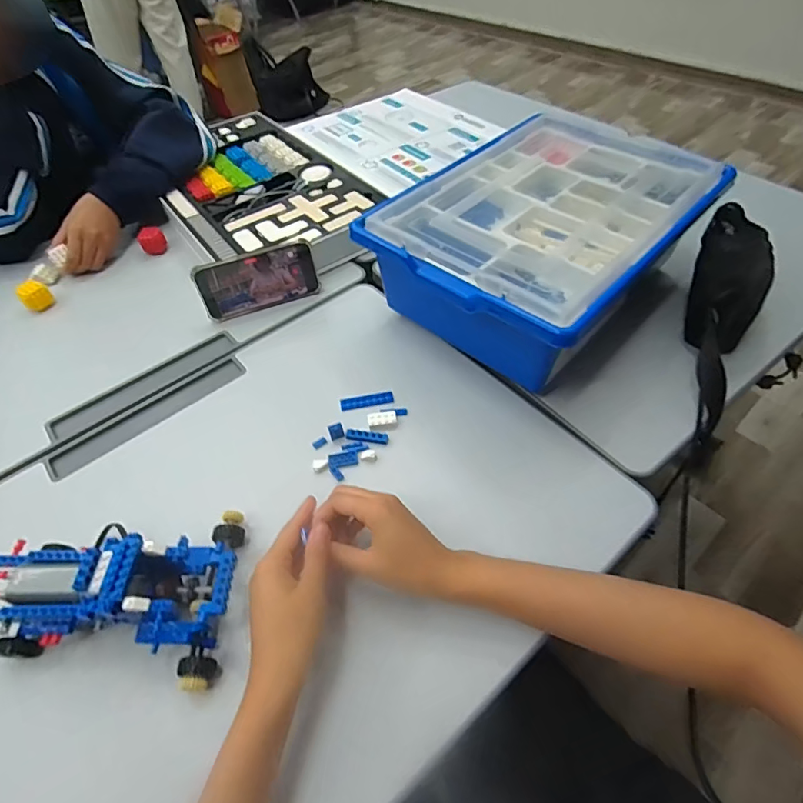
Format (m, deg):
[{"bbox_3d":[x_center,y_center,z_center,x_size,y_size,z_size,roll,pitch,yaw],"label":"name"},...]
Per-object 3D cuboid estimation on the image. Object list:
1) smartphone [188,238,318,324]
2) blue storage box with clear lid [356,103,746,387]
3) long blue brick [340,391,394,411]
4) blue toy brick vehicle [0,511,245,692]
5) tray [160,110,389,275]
[{"bbox_3d":[-0.199,-0.169,0.667,0.161,0.080,0.011,-19,37,-11],"label":"smartphone"},{"bbox_3d":[0.175,-0.202,0.619,0.290,0.133,0.403,35,61,27],"label":"blue storage box with clear lid"},{"bbox_3d":[-0.042,-0.001,0.573,0.063,0.005,0.016,-10,51,-5],"label":"long blue brick"},{"bbox_3d":[-0.250,0.151,0.415,0.216,0.089,0.135,3,52,5],"label":"blue toy brick vehicle"},{"bbox_3d":[-0.263,-0.377,0.848,0.289,0.049,0.532,-31,56,-20],"label":"tray"}]

